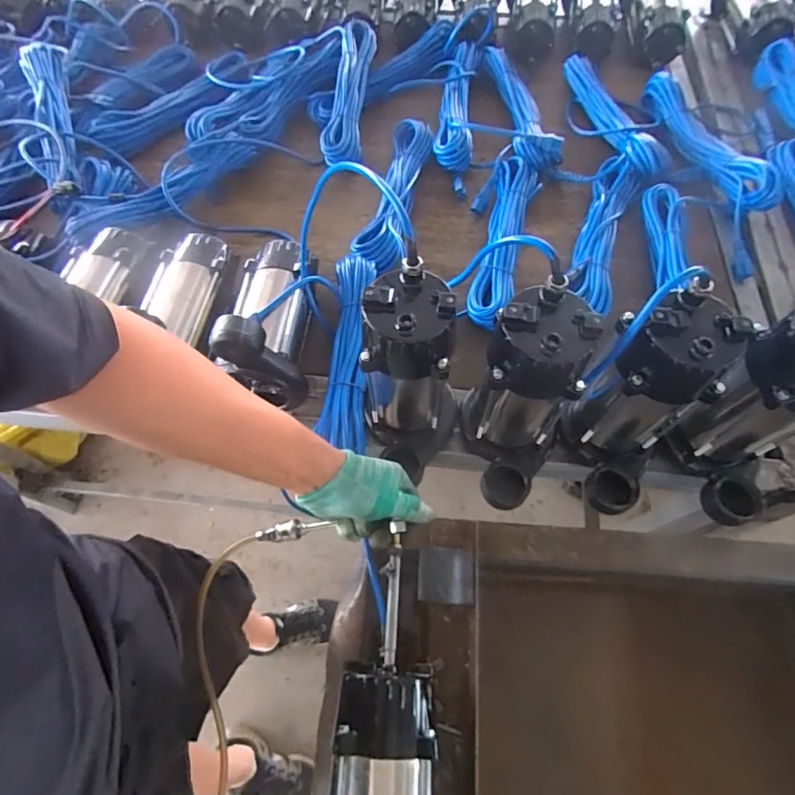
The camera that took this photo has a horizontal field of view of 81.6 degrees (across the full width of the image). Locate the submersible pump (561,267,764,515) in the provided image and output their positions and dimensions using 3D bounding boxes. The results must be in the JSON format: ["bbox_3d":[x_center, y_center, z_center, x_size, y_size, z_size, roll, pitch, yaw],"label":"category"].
[{"bbox_3d":[0.251,0.012,0.481,0.124,0.237,0.126,38,69,18],"label":"submersible pump"}]

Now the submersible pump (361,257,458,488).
[{"bbox_3d":[0.018,-0.012,0.501,0.113,0.225,0.143,-7,63,-3],"label":"submersible pump"}]

